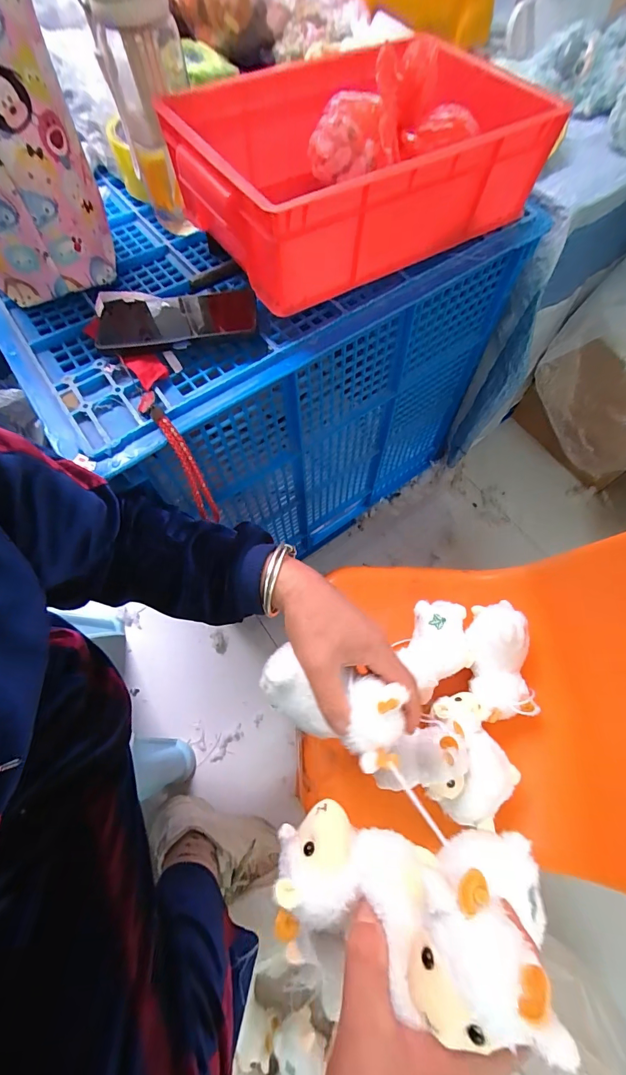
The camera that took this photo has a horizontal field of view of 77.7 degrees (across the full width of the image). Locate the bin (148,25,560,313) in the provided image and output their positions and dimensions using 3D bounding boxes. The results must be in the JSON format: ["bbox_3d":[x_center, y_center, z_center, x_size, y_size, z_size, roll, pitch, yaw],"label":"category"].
[{"bbox_3d":[0.039,-0.422,0.443,0.365,0.120,0.262,-31,70,-12],"label":"bin"}]

